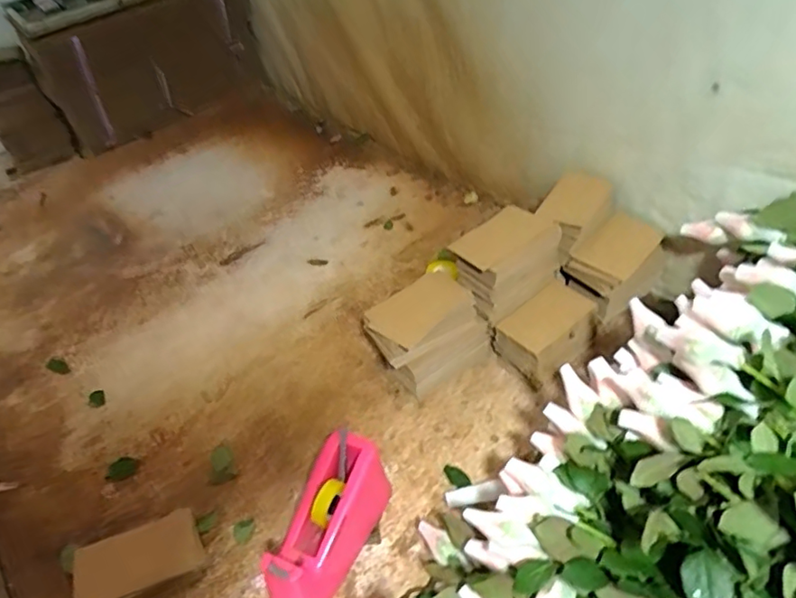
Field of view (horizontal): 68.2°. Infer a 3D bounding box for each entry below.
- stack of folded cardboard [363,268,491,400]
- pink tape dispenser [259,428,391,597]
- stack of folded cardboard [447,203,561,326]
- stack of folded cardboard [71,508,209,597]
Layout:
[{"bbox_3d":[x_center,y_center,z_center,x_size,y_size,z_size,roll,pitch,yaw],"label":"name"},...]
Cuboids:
[{"bbox_3d":[0.042,0.053,0.859,0.167,0.138,0.091,-28,47,-20],"label":"stack of folded cardboard"},{"bbox_3d":[-0.088,0.273,0.701,0.076,0.101,0.200,16,48,23],"label":"pink tape dispenser"},{"bbox_3d":[0.156,-0.058,0.877,0.162,0.093,0.106,-37,51,-27],"label":"stack of folded cardboard"},{"bbox_3d":[-0.305,0.321,0.694,0.144,0.037,0.098,-23,45,-15],"label":"stack of folded cardboard"}]

